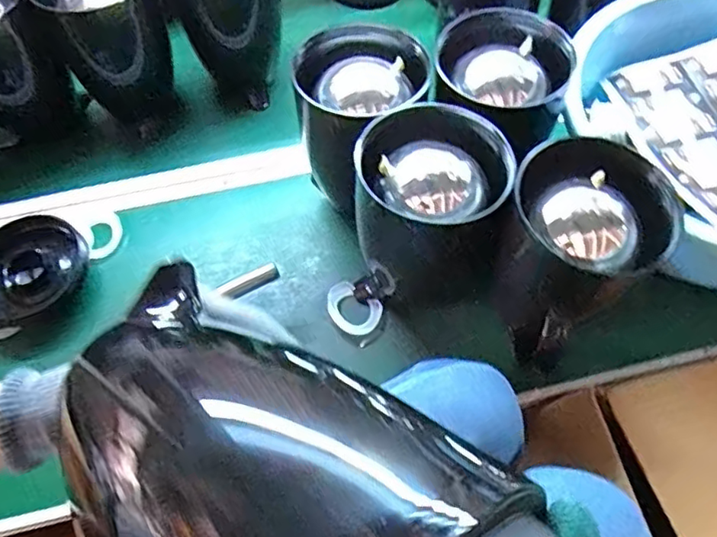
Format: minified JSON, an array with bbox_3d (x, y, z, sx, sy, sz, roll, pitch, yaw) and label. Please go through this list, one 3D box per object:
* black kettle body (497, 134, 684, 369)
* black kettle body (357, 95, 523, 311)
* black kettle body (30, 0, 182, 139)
[{"bbox_3d":[0.185,-0.008,0.521,0.121,0.163,0.139,30,64,20],"label":"black kettle body"},{"bbox_3d":[0.066,-0.037,0.561,0.132,0.180,0.132,3,58,5],"label":"black kettle body"},{"bbox_3d":[-0.293,-0.276,0.736,0.132,0.202,0.118,-23,60,-11],"label":"black kettle body"}]

